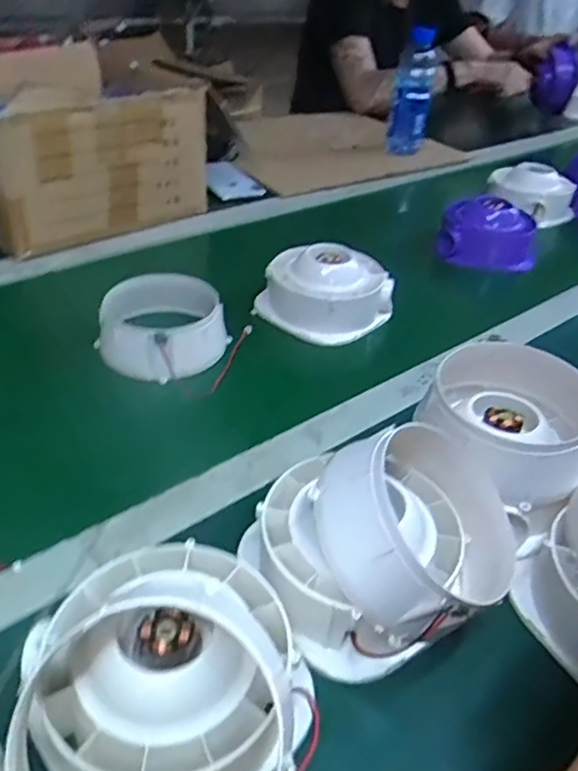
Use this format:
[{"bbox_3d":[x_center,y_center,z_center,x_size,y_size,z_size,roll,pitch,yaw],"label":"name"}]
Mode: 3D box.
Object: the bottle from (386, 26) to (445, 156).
[{"bbox_3d":[0.231,-0.536,1.149,0.072,0.222,0.073,14,40,15],"label":"bottle"}]

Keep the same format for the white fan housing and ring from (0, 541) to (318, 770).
[{"bbox_3d":[-0.064,0.157,0.314,0.143,0.067,0.154,1,38,-1],"label":"white fan housing and ring"}]

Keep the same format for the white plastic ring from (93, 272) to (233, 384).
[{"bbox_3d":[-0.126,-0.061,0.619,0.125,0.057,0.125,1,38,-1],"label":"white plastic ring"}]

